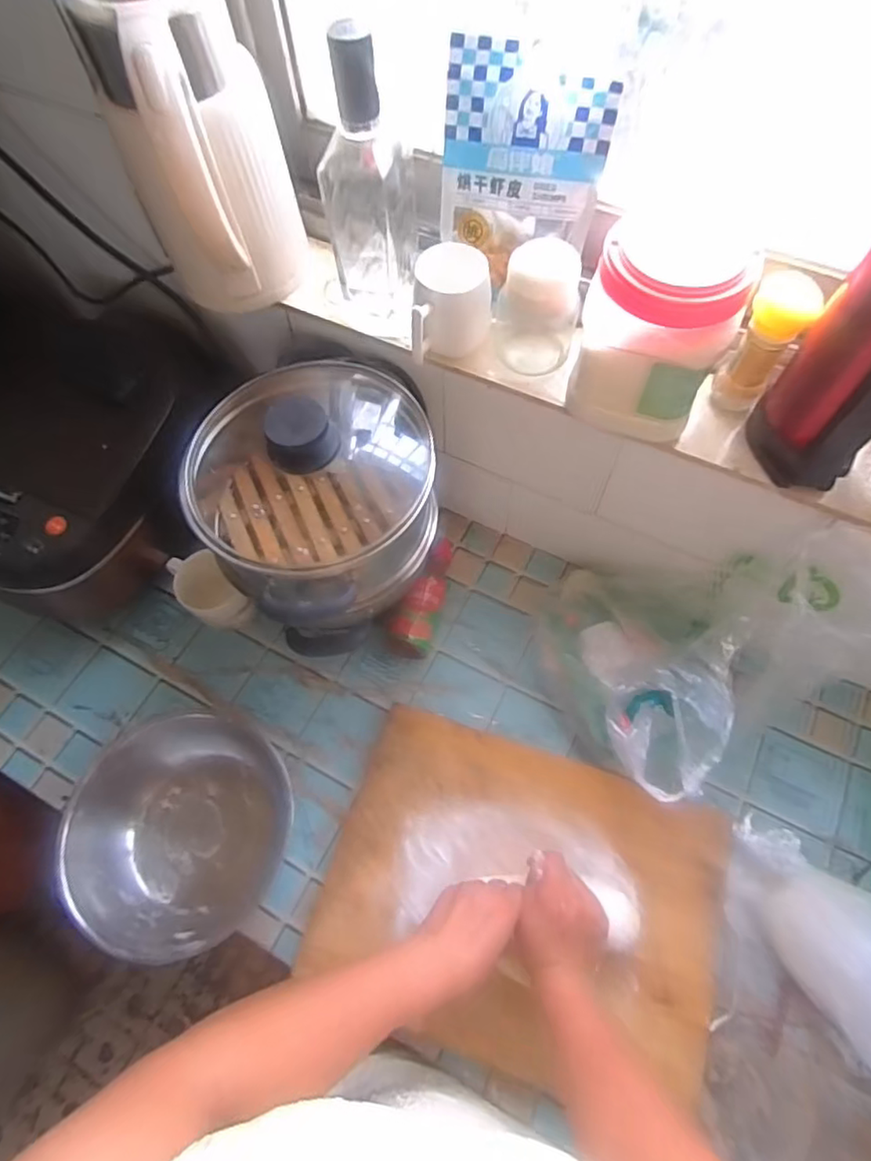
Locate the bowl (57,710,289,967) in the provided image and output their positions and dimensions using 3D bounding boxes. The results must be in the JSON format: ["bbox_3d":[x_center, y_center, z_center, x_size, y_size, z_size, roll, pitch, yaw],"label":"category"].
[{"bbox_3d":[-0.278,0.268,0.648,0.216,0.105,0.223,-1,64,1],"label":"bowl"}]

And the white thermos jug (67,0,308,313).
[{"bbox_3d":[-0.197,-0.368,0.541,0.139,0.255,0.126,-22,66,-9],"label":"white thermos jug"}]

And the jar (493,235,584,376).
[{"bbox_3d":[0.100,-0.256,0.566,0.060,0.116,0.060,-1,64,1],"label":"jar"}]

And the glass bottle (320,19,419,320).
[{"bbox_3d":[-0.060,-0.351,0.536,0.068,0.230,0.078,9,65,6],"label":"glass bottle"}]

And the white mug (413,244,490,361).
[{"bbox_3d":[0.017,-0.258,0.572,0.071,0.092,0.069,4,65,4],"label":"white mug"}]

